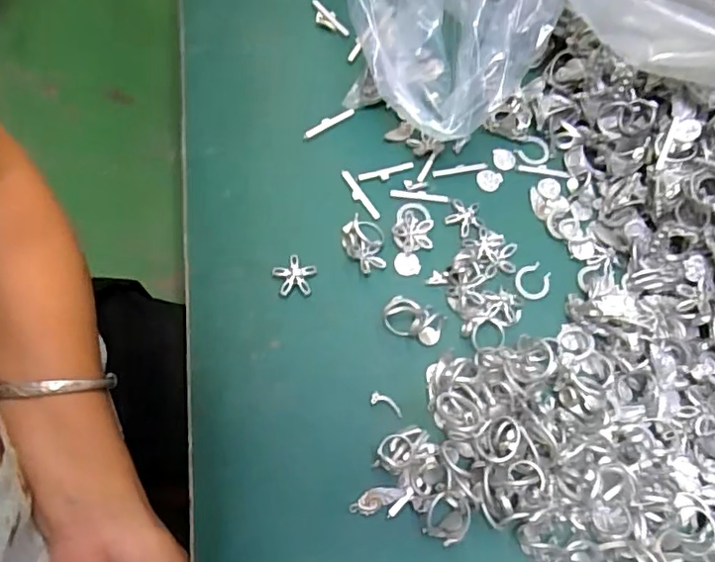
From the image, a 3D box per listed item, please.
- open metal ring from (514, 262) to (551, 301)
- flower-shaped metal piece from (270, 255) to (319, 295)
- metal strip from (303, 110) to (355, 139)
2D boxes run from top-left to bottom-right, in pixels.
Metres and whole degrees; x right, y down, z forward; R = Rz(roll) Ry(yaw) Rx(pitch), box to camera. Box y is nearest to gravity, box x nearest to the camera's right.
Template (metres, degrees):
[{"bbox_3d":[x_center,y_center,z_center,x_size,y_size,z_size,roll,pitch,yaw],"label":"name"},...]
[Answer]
[{"bbox_3d":[0.108,0.000,0.359,0.021,0.004,0.024,40,73,9],"label":"open metal ring"},{"bbox_3d":[-0.038,-0.003,0.346,0.024,0.004,0.024,1,71,-4],"label":"flower-shaped metal piece"},{"bbox_3d":[-0.019,-0.103,0.382,0.039,0.004,0.005,-31,76,-14],"label":"metal strip"}]

